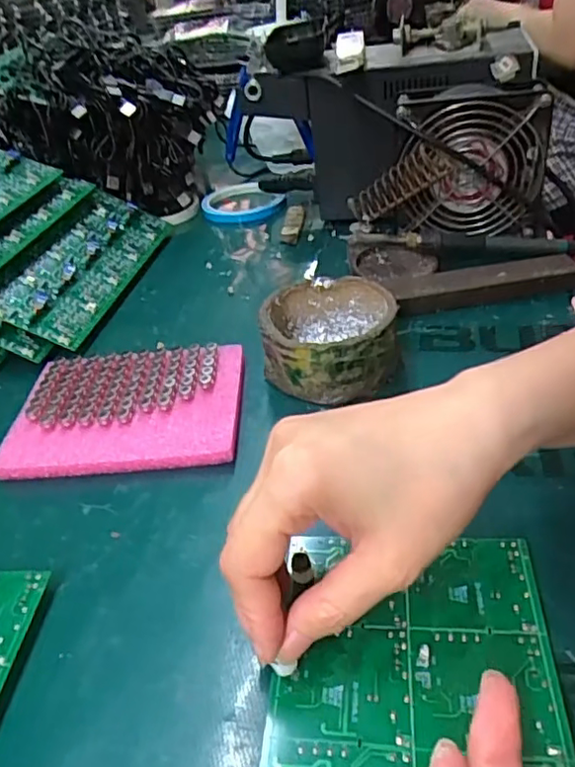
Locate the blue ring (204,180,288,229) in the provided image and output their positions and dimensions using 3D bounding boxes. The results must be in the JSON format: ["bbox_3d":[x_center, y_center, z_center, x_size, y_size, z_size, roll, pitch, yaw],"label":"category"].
[{"bbox_3d":[-0.051,-0.193,0.647,0.081,0.014,0.082,-4,37,3],"label":"blue ring"}]

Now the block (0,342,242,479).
[{"bbox_3d":[-0.100,0.014,0.383,0.138,0.019,0.101,-4,37,2],"label":"block"}]

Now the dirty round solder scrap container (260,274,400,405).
[{"bbox_3d":[0.027,-0.032,0.397,0.084,0.042,0.083,-4,37,3],"label":"dirty round solder scrap container"}]

